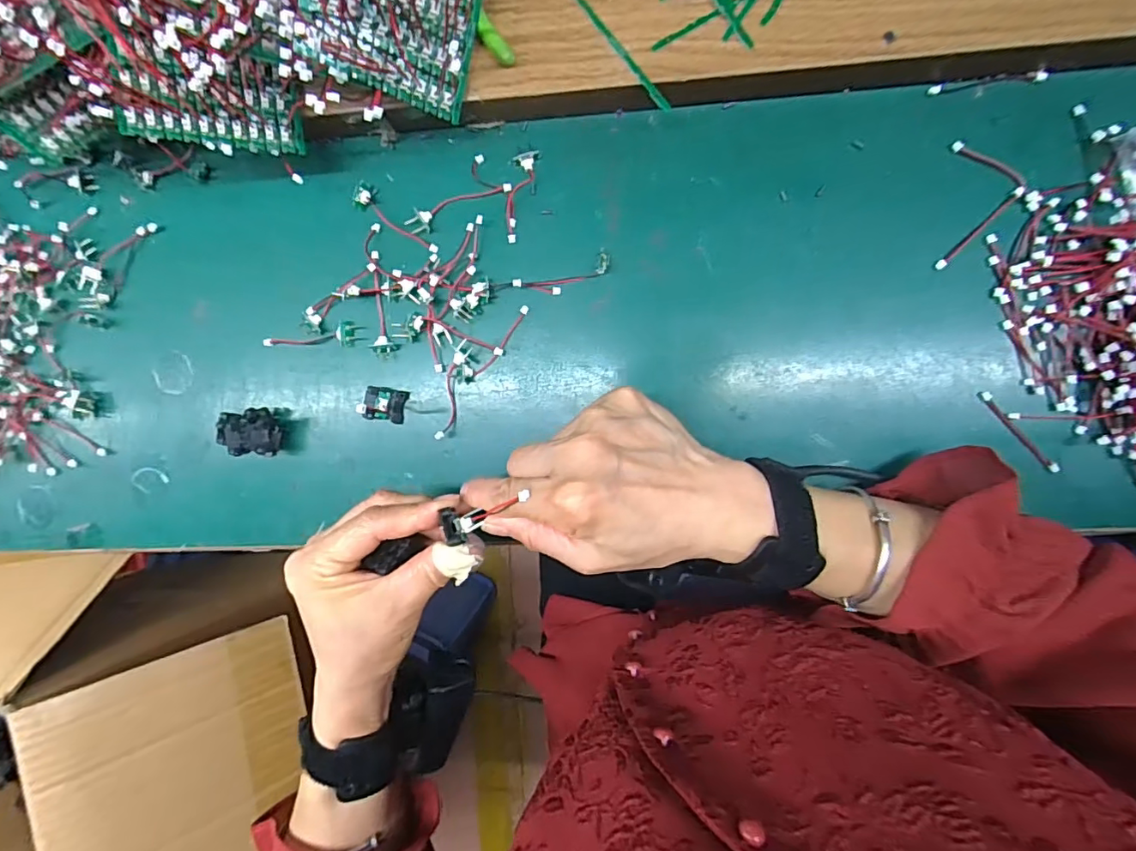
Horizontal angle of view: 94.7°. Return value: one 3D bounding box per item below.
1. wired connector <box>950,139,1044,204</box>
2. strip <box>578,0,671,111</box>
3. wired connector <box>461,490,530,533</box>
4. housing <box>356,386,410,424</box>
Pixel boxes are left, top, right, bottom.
[{"bbox_3d":[0.233,-0.139,0.283,0.054,0.004,0.009,38,96,4],"label":"wired connector"},{"bbox_3d":[0.026,-0.203,0.278,0.005,0.004,0.086,-38,87,6],"label":"strip"},{"bbox_3d":[-0.037,0.042,0.250,0.052,0.009,0.006,-31,90,48],"label":"wired connector"},{"bbox_3d":[-0.115,-0.013,0.326,0.025,0.013,0.020,11,93,6],"label":"housing"}]

